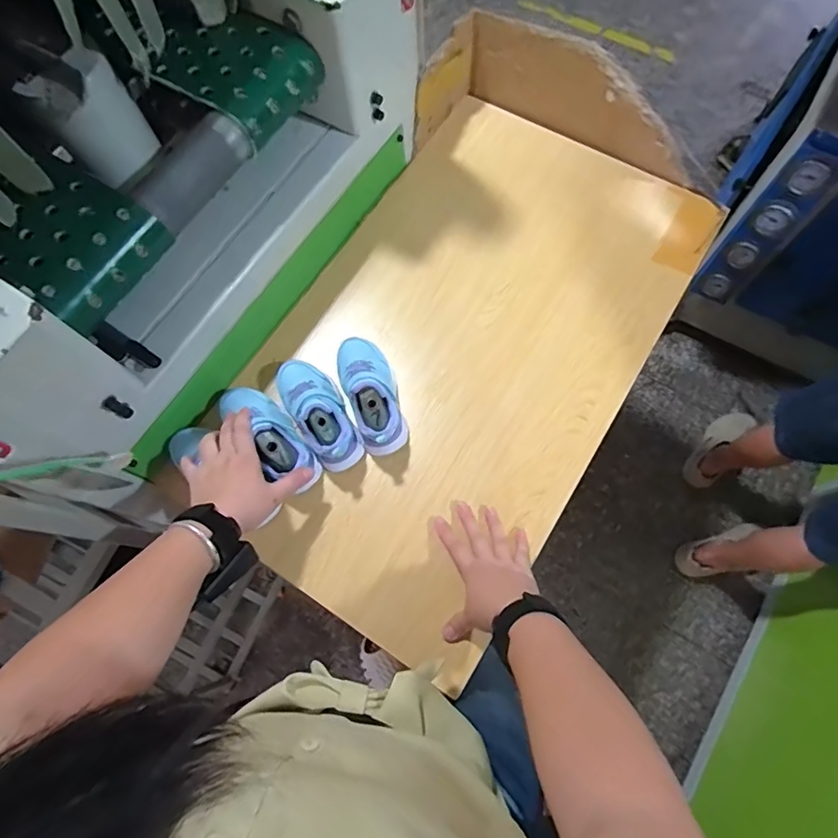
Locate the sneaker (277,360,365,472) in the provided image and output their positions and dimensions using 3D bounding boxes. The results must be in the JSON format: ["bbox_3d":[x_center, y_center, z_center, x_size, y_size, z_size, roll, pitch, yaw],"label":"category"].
[{"bbox_3d":[-0.133,-0.015,0.672,0.068,0.078,0.163,-33,73,-9],"label":"sneaker"}]

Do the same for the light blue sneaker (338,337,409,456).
[{"bbox_3d":[-0.066,-0.038,0.679,0.072,0.081,0.168,-15,71,-3],"label":"light blue sneaker"}]

